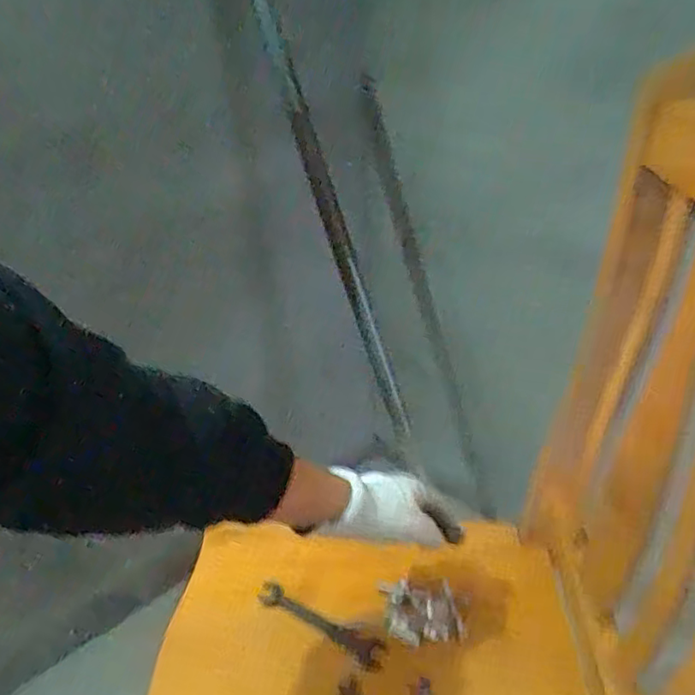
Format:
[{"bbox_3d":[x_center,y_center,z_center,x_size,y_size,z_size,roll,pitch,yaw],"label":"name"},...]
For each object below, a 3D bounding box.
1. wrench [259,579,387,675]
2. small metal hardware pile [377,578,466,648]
[{"bbox_3d":[-0.028,0.268,0.579,0.139,0.006,0.027,14,33,29],"label":"wrench"},{"bbox_3d":[0.073,0.255,0.584,0.070,0.016,0.065,-5,28,-4],"label":"small metal hardware pile"}]

